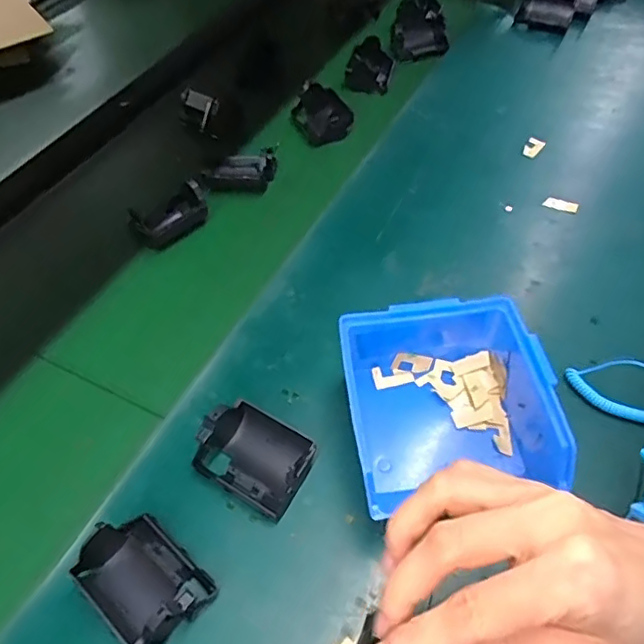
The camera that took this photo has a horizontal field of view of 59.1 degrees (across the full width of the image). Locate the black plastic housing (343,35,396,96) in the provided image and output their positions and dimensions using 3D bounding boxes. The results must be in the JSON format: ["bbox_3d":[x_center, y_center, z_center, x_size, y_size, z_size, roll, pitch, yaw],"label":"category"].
[{"bbox_3d":[0.060,-0.317,0.704,0.054,0.035,0.069,10,53,11],"label":"black plastic housing"}]

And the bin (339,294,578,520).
[{"bbox_3d":[0.082,0.053,0.383,0.126,0.065,0.139,-7,52,-2],"label":"bin"}]

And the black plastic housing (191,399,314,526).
[{"bbox_3d":[-0.044,0.088,0.377,0.072,0.041,0.052,25,57,20],"label":"black plastic housing"}]

